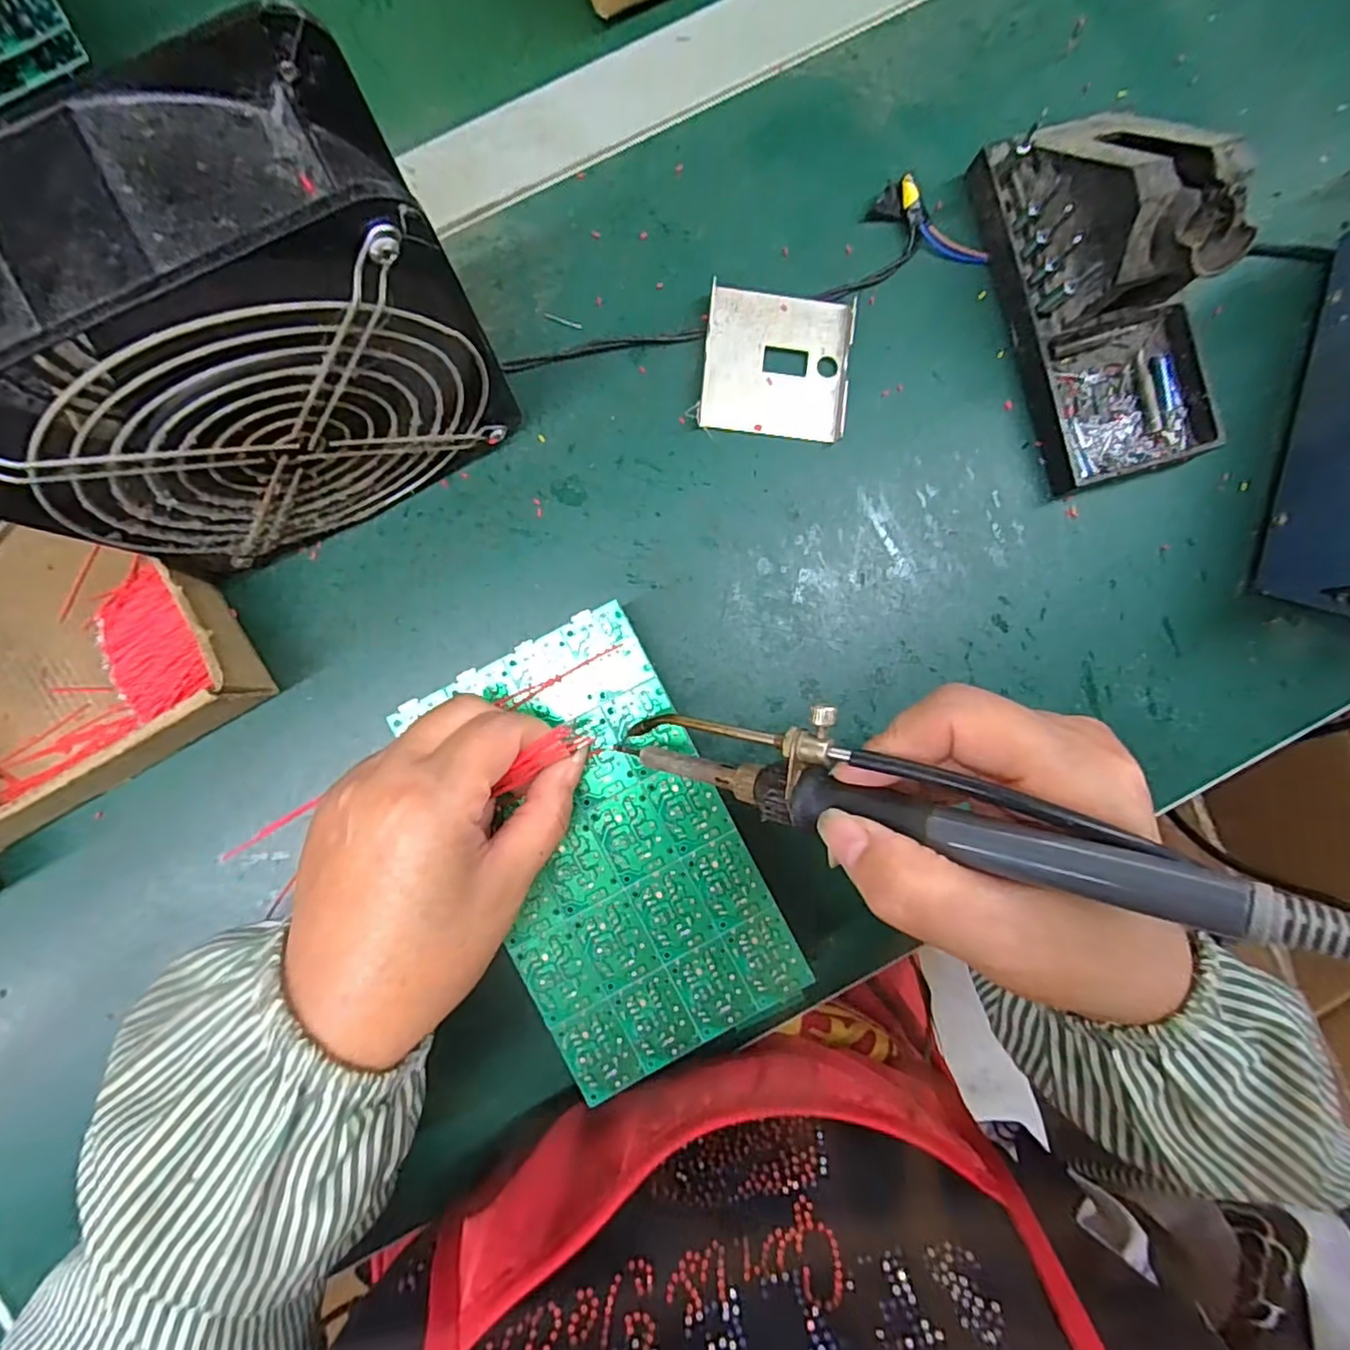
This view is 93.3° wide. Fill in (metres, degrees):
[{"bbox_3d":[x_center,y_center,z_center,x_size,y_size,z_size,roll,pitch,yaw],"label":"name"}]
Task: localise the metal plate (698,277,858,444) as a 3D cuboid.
[{"bbox_3d":[0.048,-0.147,0.300,0.068,0.010,0.065,5,89,-2],"label":"metal plate"}]

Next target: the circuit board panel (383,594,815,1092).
[{"bbox_3d":[-0.027,0.072,0.257,0.101,0.004,0.175,-28,91,-4],"label":"circuit board panel"}]

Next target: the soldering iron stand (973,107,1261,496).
[{"bbox_3d":[0.202,-0.176,0.279,0.078,0.073,0.158,-17,90,-3],"label":"soldering iron stand"}]

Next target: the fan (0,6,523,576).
[{"bbox_3d":[-0.142,-0.102,0.220,0.150,0.152,0.064,-28,89,-3],"label":"fan"}]

